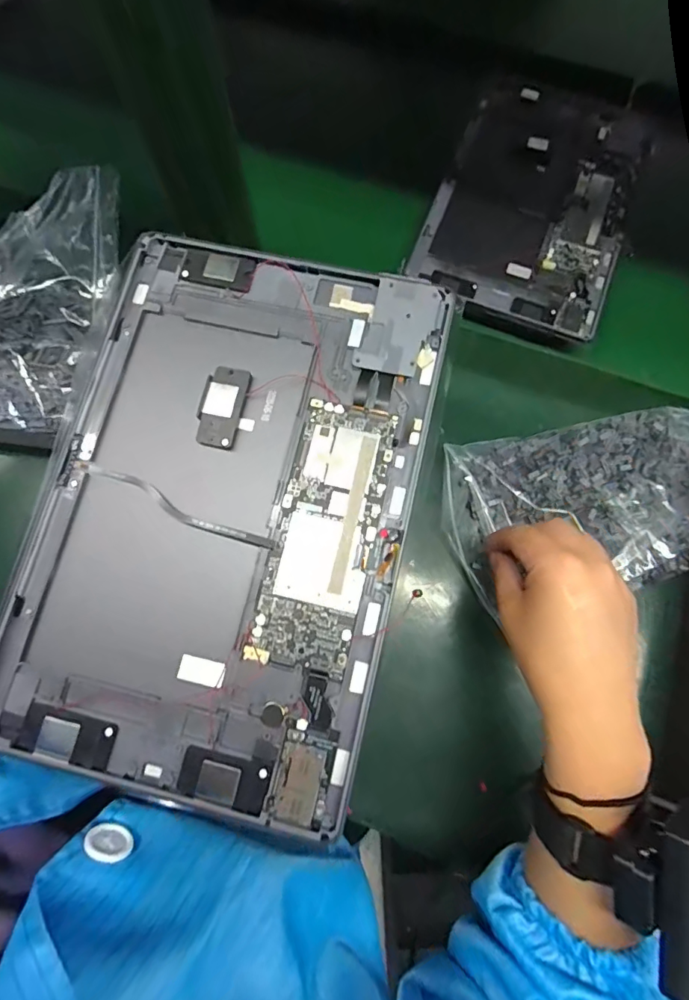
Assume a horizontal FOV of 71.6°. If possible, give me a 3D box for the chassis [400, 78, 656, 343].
[{"bbox_3d":[0.178,-0.280,0.443,0.165,0.021,0.272,22,75,5],"label":"chassis"}]

